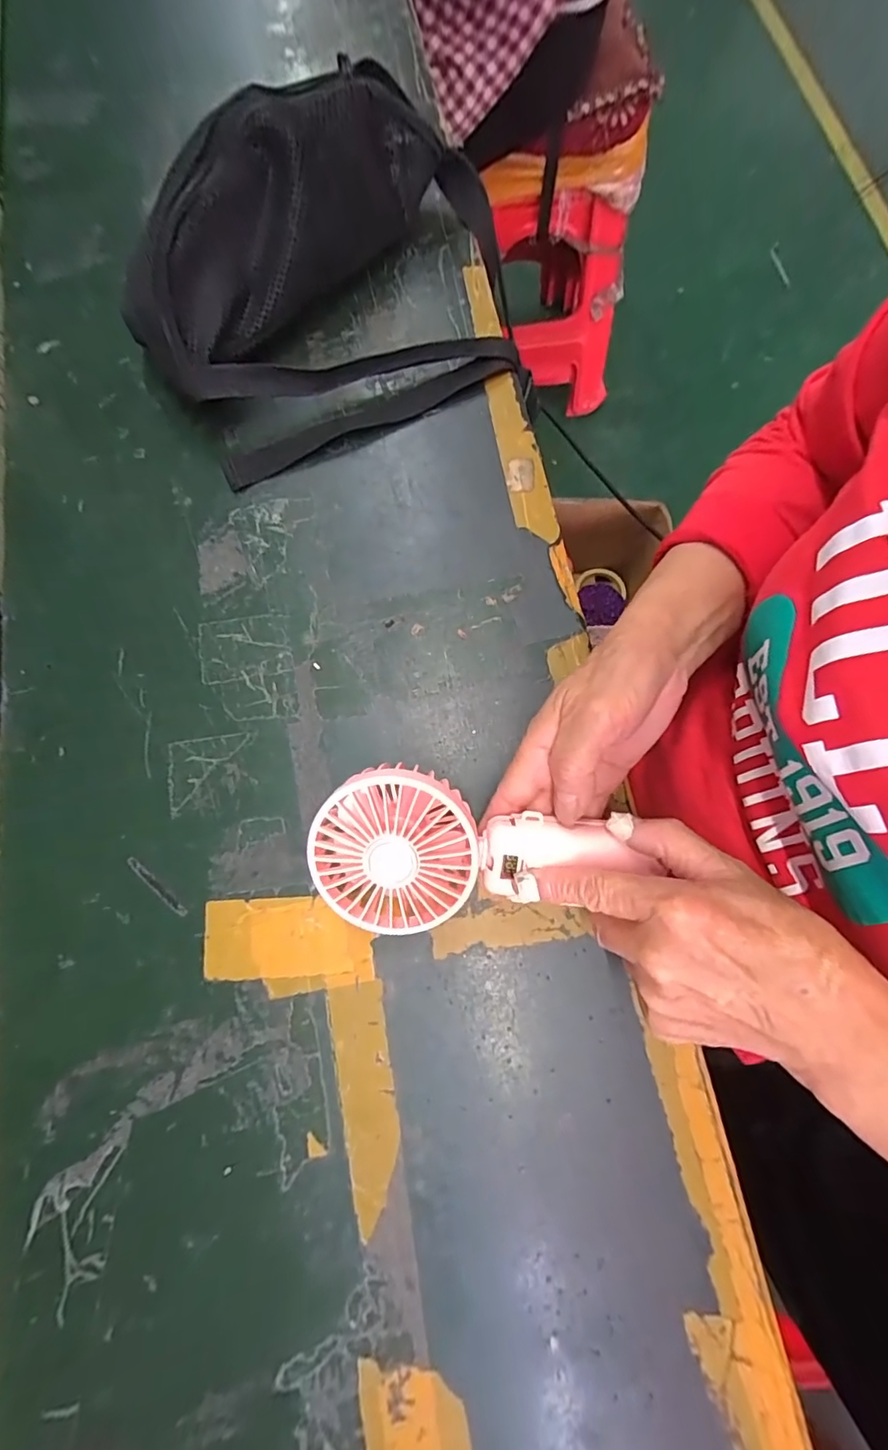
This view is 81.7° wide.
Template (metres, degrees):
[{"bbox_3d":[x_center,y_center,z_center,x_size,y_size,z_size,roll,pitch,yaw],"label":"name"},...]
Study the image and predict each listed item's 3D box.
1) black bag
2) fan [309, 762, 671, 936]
[{"bbox_3d":[-0.076,-0.330,0.368,0.298,0.099,0.214,-22,77,-4],"label":"black bag"},{"bbox_3d":[0.010,0.057,0.280,0.156,0.042,0.086,-12,100,1],"label":"fan"}]

